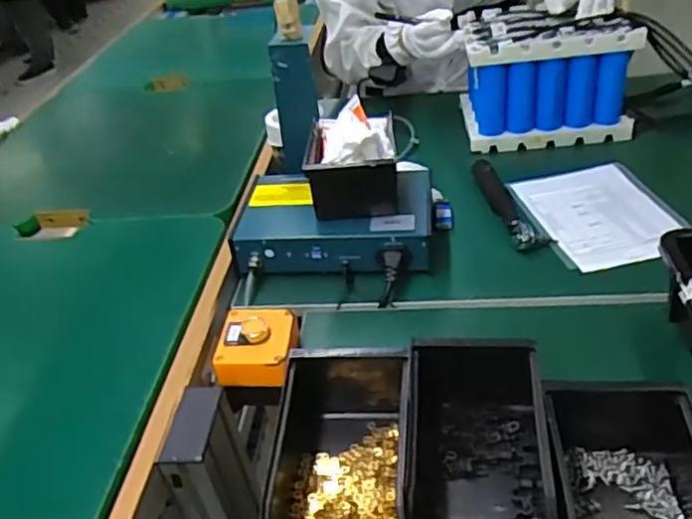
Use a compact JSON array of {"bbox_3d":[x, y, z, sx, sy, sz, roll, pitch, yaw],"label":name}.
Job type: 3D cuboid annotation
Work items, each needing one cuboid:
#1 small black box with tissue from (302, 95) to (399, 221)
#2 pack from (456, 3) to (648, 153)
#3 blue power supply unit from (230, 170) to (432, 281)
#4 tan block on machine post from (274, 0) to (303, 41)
[{"bbox_3d":[0.007,-0.122,0.763,0.097,0.087,0.135,-5,36,4],"label":"small black box with tissue"},{"bbox_3d":[0.295,-0.279,0.968,0.222,0.151,0.178,-4,36,6],"label":"pack"},{"bbox_3d":[-0.011,-0.044,0.781,0.229,0.065,0.159,-1,37,9],"label":"blue power supply unit"},{"bbox_3d":[-0.074,-0.310,0.820,0.030,0.051,0.021,-8,36,0],"label":"tan block on machine post"}]

